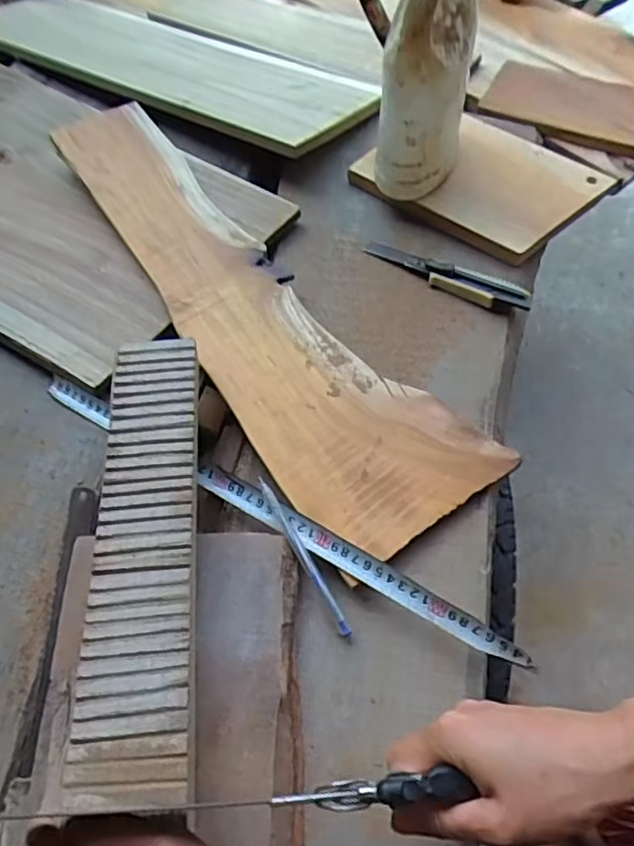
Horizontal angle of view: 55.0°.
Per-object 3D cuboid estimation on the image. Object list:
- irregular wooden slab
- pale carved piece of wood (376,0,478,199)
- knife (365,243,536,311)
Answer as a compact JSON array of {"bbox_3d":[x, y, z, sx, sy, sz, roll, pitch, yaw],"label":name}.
[{"bbox_3d":[-0.082,-0.126,0.605,0.172,0.039,0.594,-35,67,-17],"label":"irregular wooden slab"},{"bbox_3d":[0.110,-0.336,0.614,0.085,0.256,0.084,10,62,5],"label":"pale carved piece of wood"},{"bbox_3d":[0.133,-0.155,0.642,0.180,0.020,0.035,24,64,12],"label":"knife"}]

